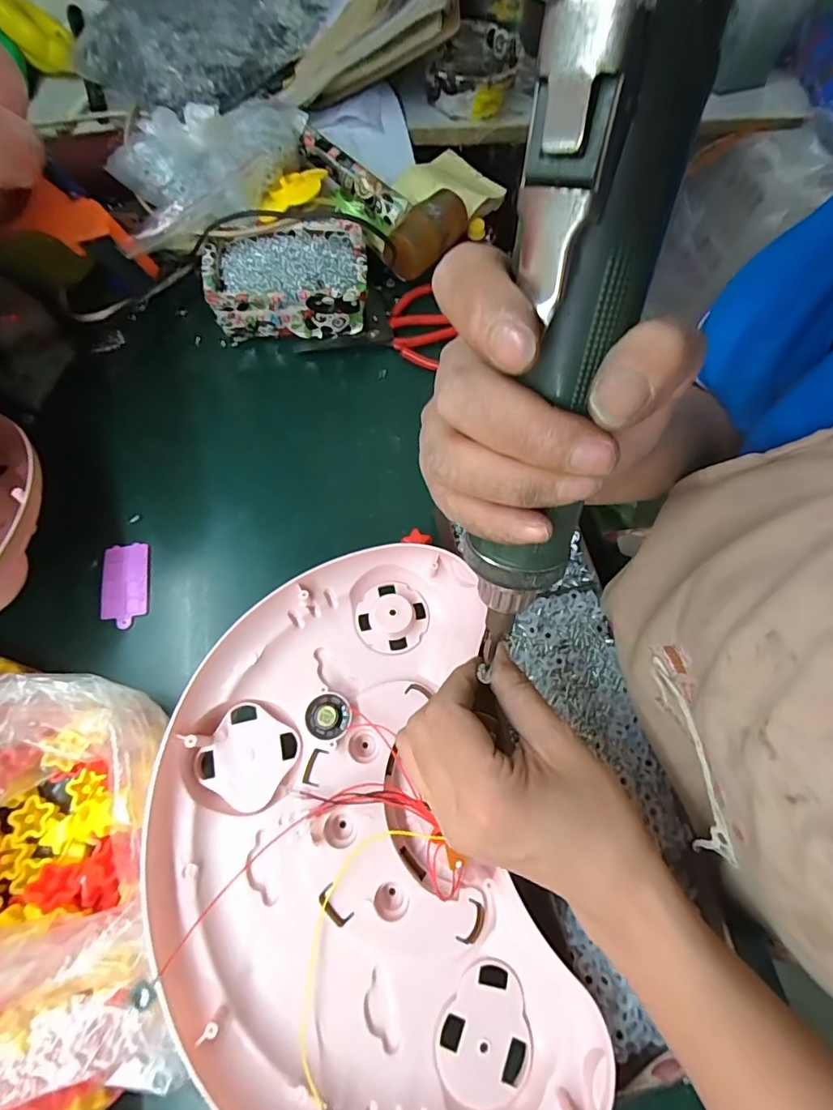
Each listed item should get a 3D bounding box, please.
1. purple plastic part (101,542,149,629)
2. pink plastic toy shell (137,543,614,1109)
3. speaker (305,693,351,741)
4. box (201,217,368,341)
[{"bbox_3d":[-0.237,0.024,0.395,0.034,0.004,0.068,-6,70,-5],"label":"purple plastic part"},{"bbox_3d":[-0.041,0.171,0.314,0.223,0.071,0.330,-9,70,-6],"label":"pink plastic toy shell"},{"bbox_3d":[-0.058,0.105,0.317,0.028,0.007,0.028,15,72,1],"label":"speaker"},{"bbox_3d":[-0.123,-0.268,0.478,0.144,0.064,0.092,-4,70,-4],"label":"box"}]

